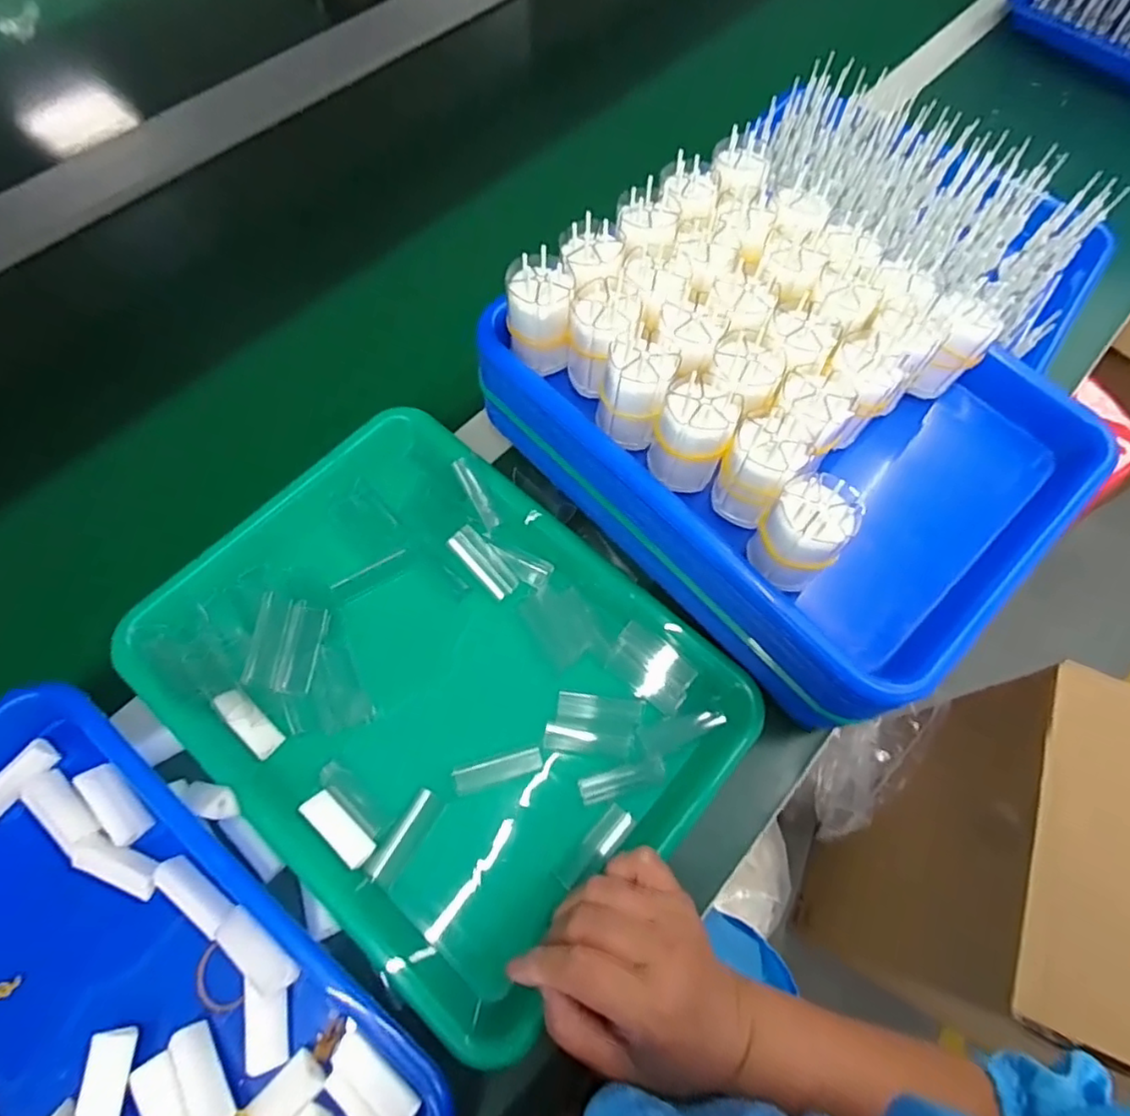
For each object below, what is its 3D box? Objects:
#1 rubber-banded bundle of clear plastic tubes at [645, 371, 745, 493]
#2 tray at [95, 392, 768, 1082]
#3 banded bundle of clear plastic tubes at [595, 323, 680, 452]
[{"bbox_3d":[0.069,-0.065,0.345,0.040,0.057,0.035,21,67,7],"label":"rubber-banded bundle of clear plastic tubes"},{"bbox_3d":[-0.078,0.074,0.389,0.328,0.040,0.254,42,71,15],"label":"tray"},{"bbox_3d":[0.039,-0.095,0.355,0.039,0.050,0.042,16,67,5],"label":"banded bundle of clear plastic tubes"}]

